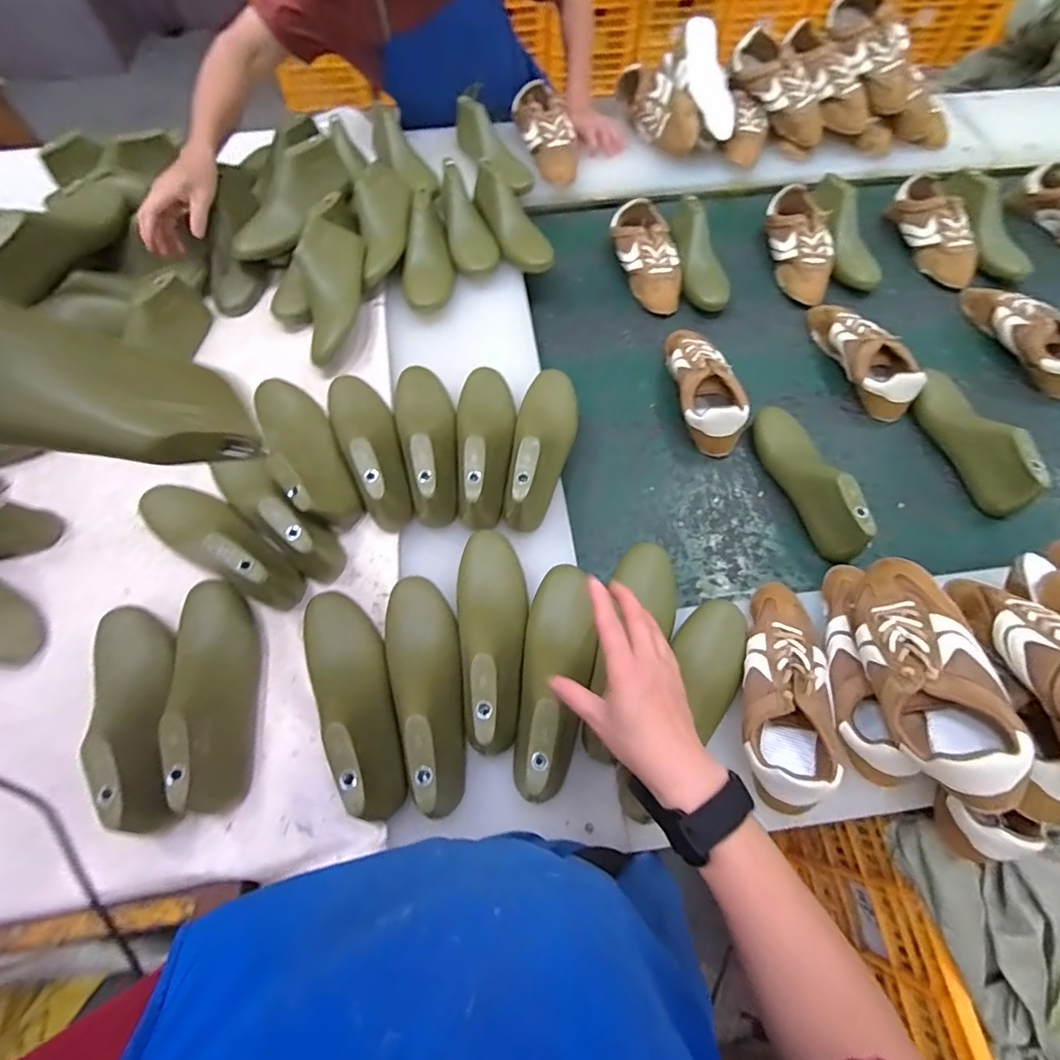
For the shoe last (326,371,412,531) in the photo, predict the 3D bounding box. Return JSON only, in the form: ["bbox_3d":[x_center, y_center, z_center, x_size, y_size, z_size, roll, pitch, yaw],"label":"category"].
[{"bbox_3d":[-0.217,-0.122,0.681,0.082,0.089,0.272,-24,67,-10],"label":"shoe last"}]

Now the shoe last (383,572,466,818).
[{"bbox_3d":[-0.110,0.162,0.538,0.079,0.084,0.247,-14,65,-5],"label":"shoe last"}]

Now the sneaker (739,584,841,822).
[{"bbox_3d":[0.275,0.166,0.545,0.090,0.075,0.238,7,65,5],"label":"sneaker"}]

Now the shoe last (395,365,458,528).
[{"bbox_3d":[-0.137,-0.137,0.670,0.078,0.075,0.243,-13,65,-5],"label":"shoe last"}]

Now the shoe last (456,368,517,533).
[{"bbox_3d":[-0.062,-0.124,0.672,0.082,0.070,0.249,0,65,1],"label":"shoe last"}]

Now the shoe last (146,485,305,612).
[{"bbox_3d":[-0.386,0.005,0.621,0.242,0.088,0.075,27,68,13],"label":"shoe last"}]

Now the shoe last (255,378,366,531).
[{"bbox_3d":[-0.302,-0.115,0.670,0.083,0.074,0.249,-26,67,-11],"label":"shoe last"}]

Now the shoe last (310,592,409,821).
[{"bbox_3d":[-0.185,0.165,0.534,0.072,0.091,0.242,-22,66,-9],"label":"shoe last"}]

